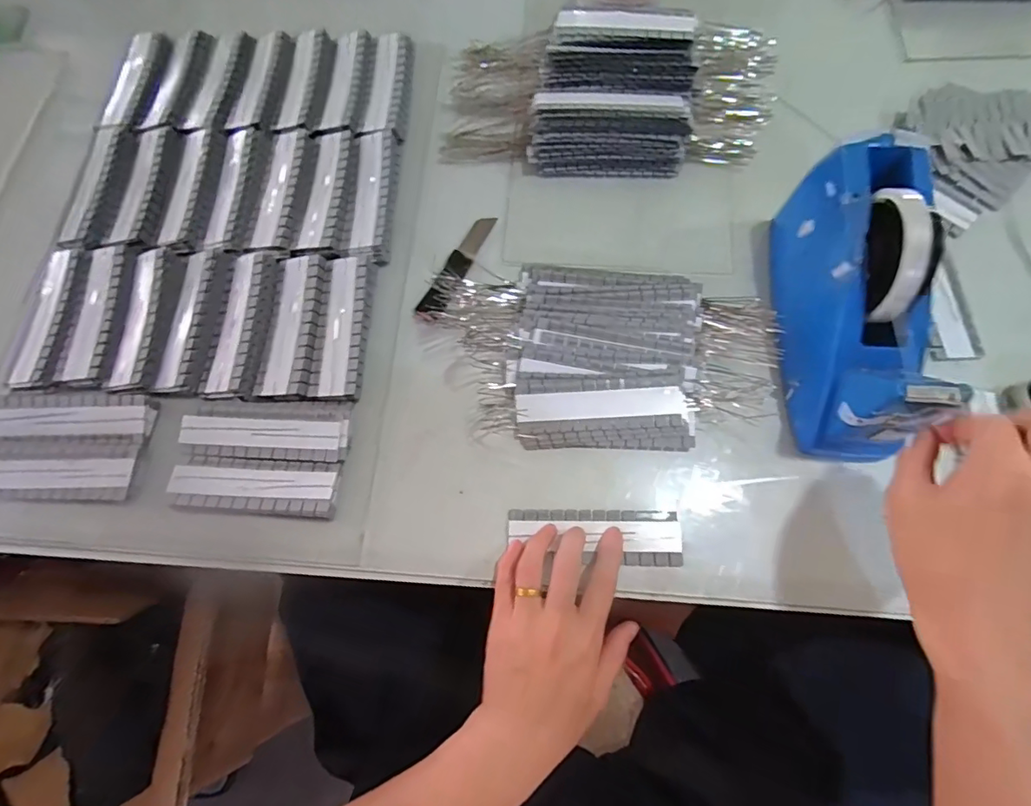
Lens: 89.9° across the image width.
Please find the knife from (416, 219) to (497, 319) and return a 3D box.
[{"bbox_3d":[-0.049,-0.121,0.452,0.023,0.015,0.111,27,74,11],"label":"knife"}]

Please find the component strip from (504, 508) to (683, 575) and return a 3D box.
[{"bbox_3d":[0.058,0.098,0.381,0.124,0.004,0.038,1,69,4],"label":"component strip"}]

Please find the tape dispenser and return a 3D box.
[{"bbox_3d":[0.241,-0.074,0.363,0.065,0.115,0.202,4,71,4],"label":"tape dispenser"}]

